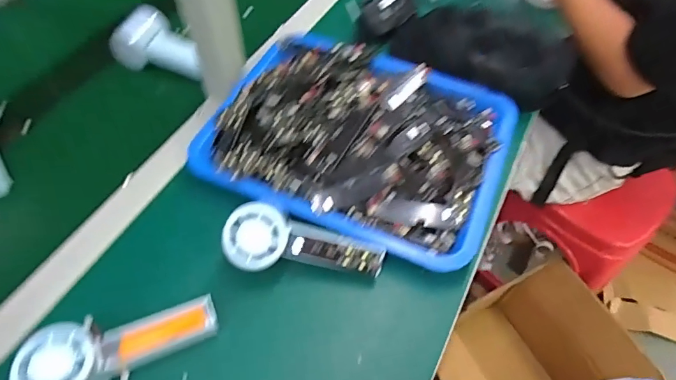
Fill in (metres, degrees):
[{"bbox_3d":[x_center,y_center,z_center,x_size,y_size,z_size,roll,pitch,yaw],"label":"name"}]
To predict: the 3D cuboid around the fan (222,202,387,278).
[{"bbox_3d":[-0.032,0.052,0.409,0.149,0.028,0.058,12,94,-11],"label":"fan"}]

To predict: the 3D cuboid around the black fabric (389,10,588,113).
[{"bbox_3d":[0.204,-0.195,0.593,0.242,0.050,0.128,25,59,14],"label":"black fabric"}]

